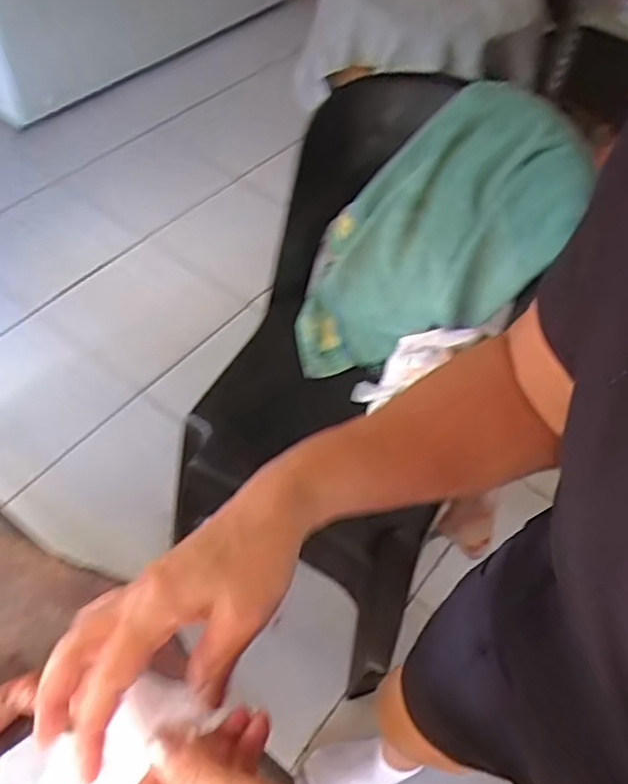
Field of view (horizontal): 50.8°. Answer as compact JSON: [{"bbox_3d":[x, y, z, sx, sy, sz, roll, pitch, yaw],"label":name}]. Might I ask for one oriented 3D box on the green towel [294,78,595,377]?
[{"bbox_3d":[0.164,-0.194,0.949,0.215,0.485,0.188,24,48,-26],"label":"green towel"}]

